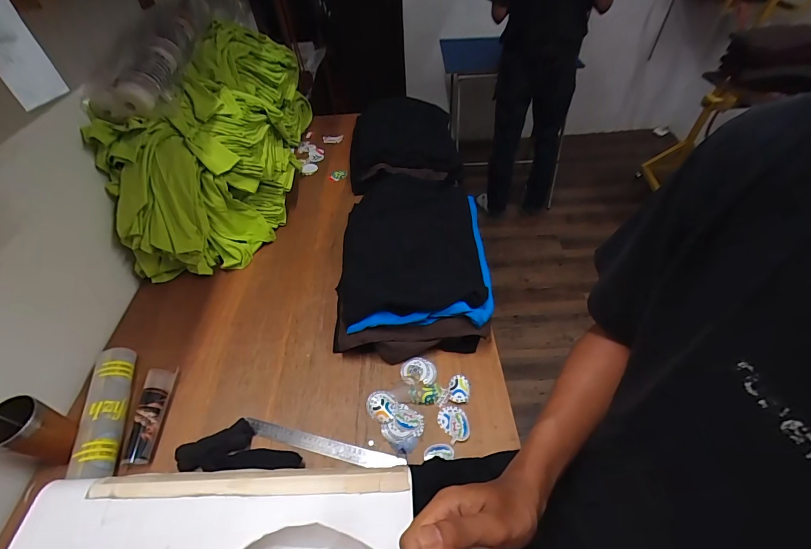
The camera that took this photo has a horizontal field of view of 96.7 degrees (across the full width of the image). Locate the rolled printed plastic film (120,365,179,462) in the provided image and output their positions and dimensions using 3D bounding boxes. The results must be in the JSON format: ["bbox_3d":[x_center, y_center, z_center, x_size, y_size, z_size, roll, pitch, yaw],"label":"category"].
[{"bbox_3d":[-0.496,0.266,0.698,0.053,0.038,0.186,-4,48,-2],"label":"rolled printed plastic film"}]

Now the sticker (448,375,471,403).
[{"bbox_3d":[0.111,0.234,0.738,0.042,0.013,0.053,-2,48,0],"label":"sticker"}]

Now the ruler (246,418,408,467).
[{"bbox_3d":[-0.154,0.321,0.677,0.308,0.009,0.028,10,58,10],"label":"ruler"}]

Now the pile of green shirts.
[{"bbox_3d":[-0.542,-0.377,1.047,0.339,0.424,0.780,2,48,4],"label":"pile of green shirts"}]

